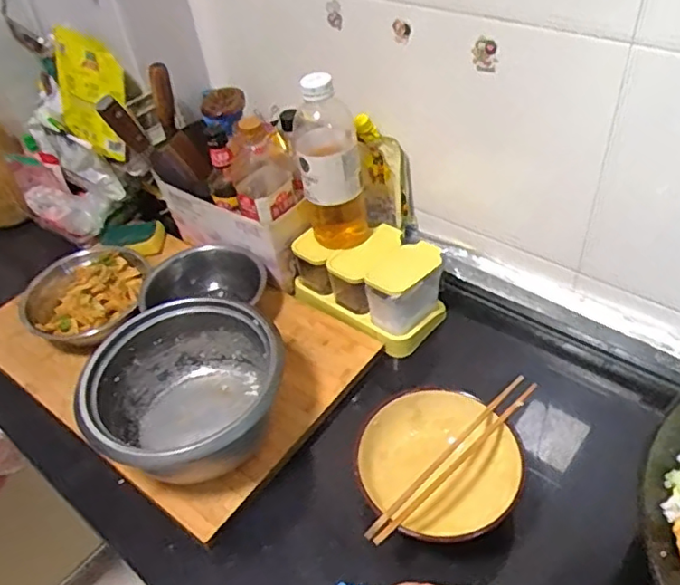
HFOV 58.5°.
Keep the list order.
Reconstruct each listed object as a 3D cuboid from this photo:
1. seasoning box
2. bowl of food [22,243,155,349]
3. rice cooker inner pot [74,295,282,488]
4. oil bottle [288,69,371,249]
[{"bbox_3d":[0.046,-0.022,0.872,0.197,0.094,0.129,32,52,33],"label":"seasoning box"},{"bbox_3d":[-0.376,0.016,0.929,0.181,0.081,0.195,-2,41,1],"label":"bowl of food"},{"bbox_3d":[-0.178,0.128,0.732,0.215,0.133,0.219,-2,41,1],"label":"rice cooker inner pot"},{"bbox_3d":[-0.011,-0.170,0.815,0.095,0.233,0.081,-5,41,-3],"label":"oil bottle"}]

